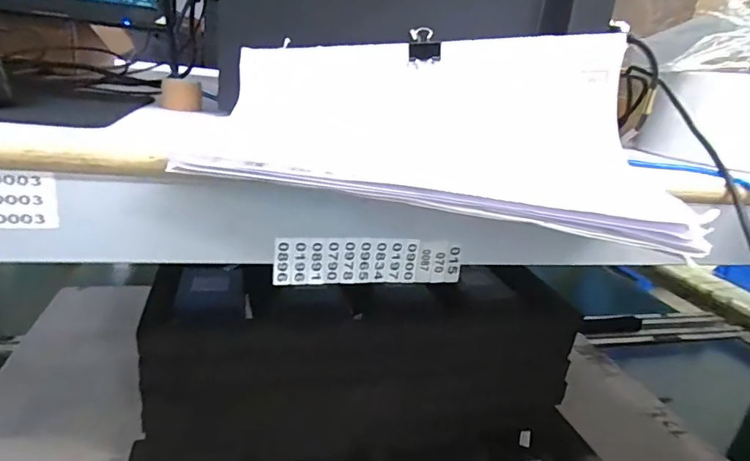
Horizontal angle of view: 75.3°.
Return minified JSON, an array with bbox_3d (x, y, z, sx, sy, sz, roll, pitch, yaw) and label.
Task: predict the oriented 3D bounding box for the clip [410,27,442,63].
[{"bbox_3d":[0.039,-0.144,0.377,0.024,0.024,0.023,6,19,-1],"label":"clip"}]

